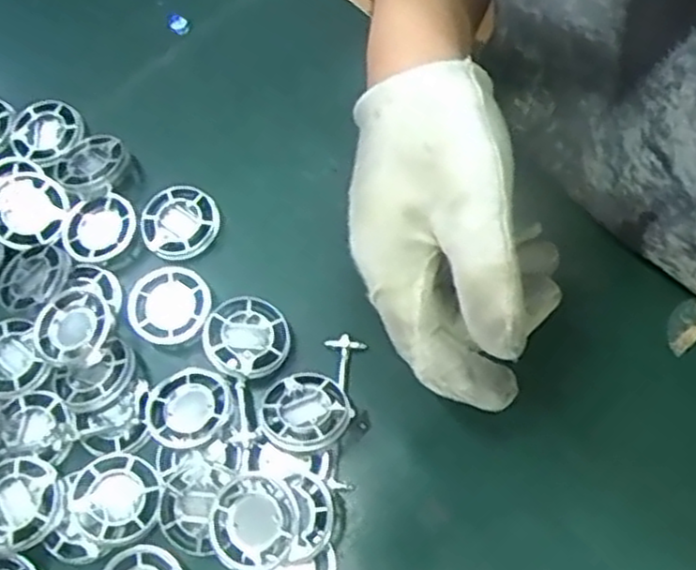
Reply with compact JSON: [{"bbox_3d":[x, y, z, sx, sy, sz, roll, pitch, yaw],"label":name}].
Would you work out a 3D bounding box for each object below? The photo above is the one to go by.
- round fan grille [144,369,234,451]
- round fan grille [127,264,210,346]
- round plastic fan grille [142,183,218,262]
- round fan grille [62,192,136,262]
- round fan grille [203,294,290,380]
[{"bbox_3d":[-0.072,0.055,0.339,0.038,0.011,0.037,31,76,18],"label":"round fan grille"},{"bbox_3d":[-0.087,0.010,0.364,0.038,0.011,0.037,-3,69,7],"label":"round fan grille"},{"bbox_3d":[-0.086,-0.031,0.383,0.037,0.011,0.039,-3,69,7],"label":"round plastic fan grille"},{"bbox_3d":[-0.129,-0.030,0.387,0.037,0.009,0.036,-43,70,-9],"label":"round fan grille"},{"bbox_3d":[-0.047,0.024,0.349,0.037,0.013,0.039,-3,69,7],"label":"round fan grille"}]

